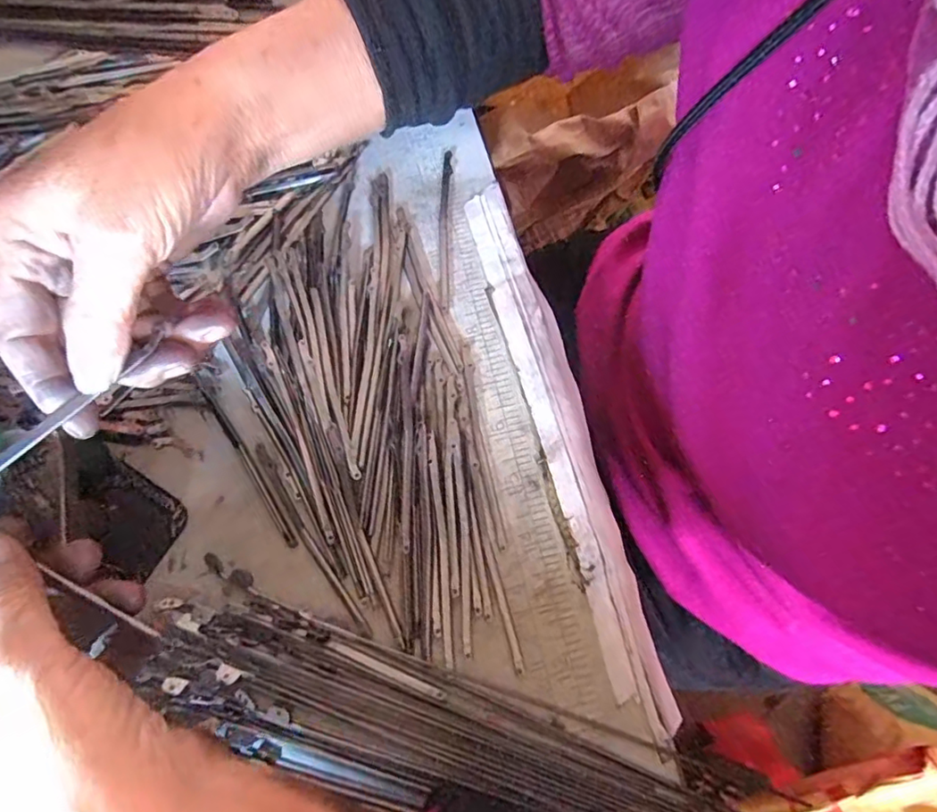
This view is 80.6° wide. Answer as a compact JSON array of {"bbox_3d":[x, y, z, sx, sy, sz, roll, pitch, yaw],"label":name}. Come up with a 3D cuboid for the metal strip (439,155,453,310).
[{"bbox_3d":[-0.012,-0.094,0.287,0.005,0.004,0.096,0,72,2],"label":"metal strip"}]

